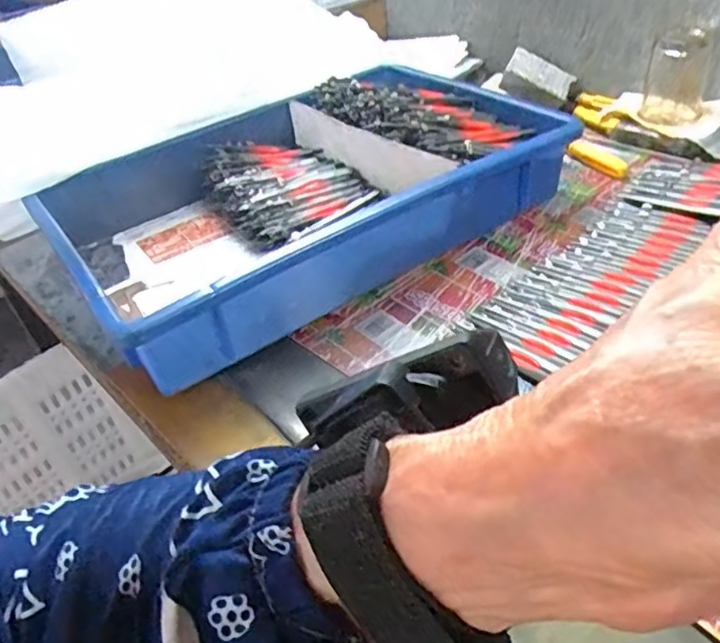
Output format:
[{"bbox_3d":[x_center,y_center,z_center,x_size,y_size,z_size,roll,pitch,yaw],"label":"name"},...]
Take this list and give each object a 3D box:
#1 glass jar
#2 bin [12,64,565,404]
[{"bbox_3d":[0.321,-0.246,0.610,0.056,0.082,0.048,15,45,25],"label":"glass jar"},{"bbox_3d":[-0.061,-0.126,0.559,0.406,0.086,0.306,-29,44,-23],"label":"bin"}]

